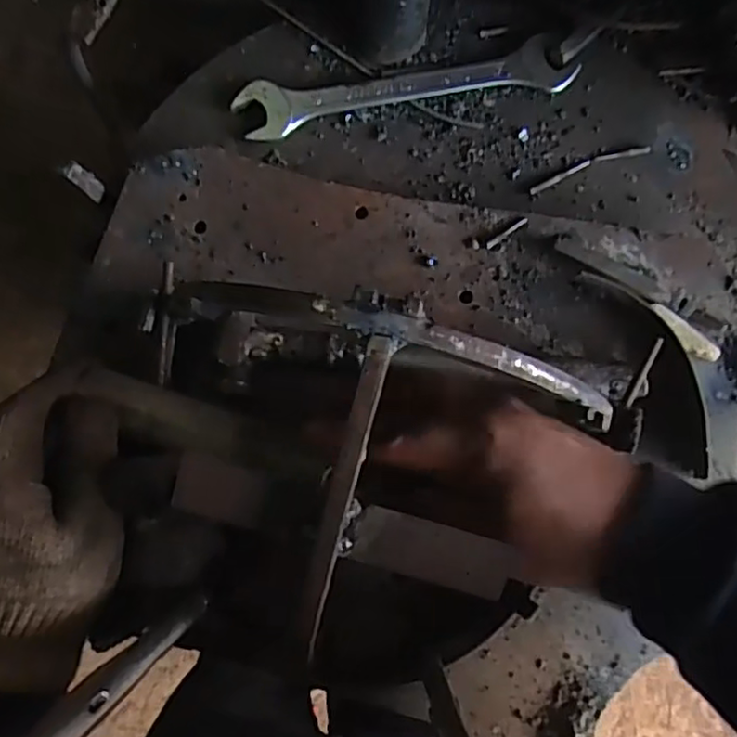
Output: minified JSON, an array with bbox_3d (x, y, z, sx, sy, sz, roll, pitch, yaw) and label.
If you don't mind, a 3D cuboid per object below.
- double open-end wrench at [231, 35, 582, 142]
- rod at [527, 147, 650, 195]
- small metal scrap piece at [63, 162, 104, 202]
[{"bbox_3d":[0.024,-0.176,0.409,0.208,0.013,0.036,-8,83,-2],"label":"double open-end wrench"},{"bbox_3d":[0.138,-0.126,0.409,0.079,0.004,0.009,-20,84,-4],"label":"rod"},{"bbox_3d":[-0.162,-0.107,0.374,0.005,0.041,0.012,43,84,4],"label":"small metal scrap piece"}]

